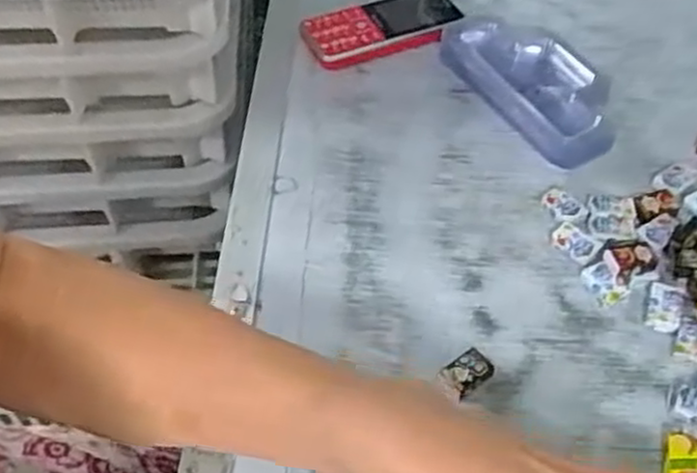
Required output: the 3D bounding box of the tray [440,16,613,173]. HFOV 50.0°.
[{"bbox_3d":[0.126,-0.104,0.515,0.064,0.030,0.145,-24,53,-18],"label":"tray"}]

